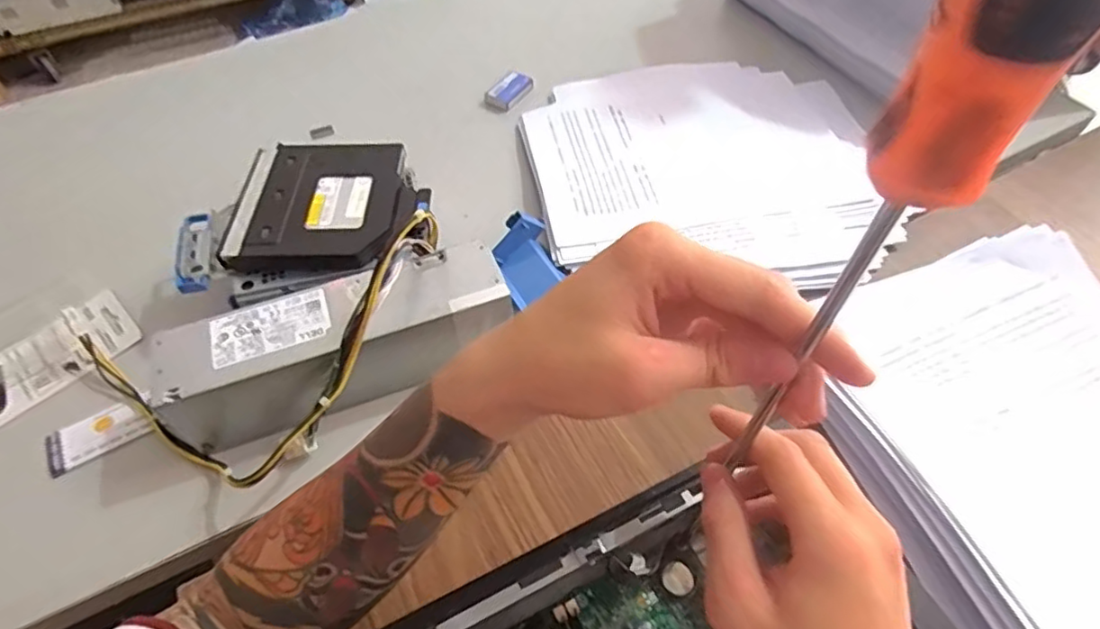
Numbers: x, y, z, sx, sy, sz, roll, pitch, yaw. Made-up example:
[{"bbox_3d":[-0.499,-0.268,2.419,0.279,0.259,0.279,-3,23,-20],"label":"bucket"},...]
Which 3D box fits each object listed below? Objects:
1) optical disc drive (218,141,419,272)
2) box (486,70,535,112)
[{"bbox_3d":[-0.188,-0.092,0.512,0.139,0.015,0.133,4,54,4],"label":"optical disc drive"},{"bbox_3d":[-0.044,-0.245,0.678,0.033,0.011,0.059,27,59,19],"label":"box"}]

